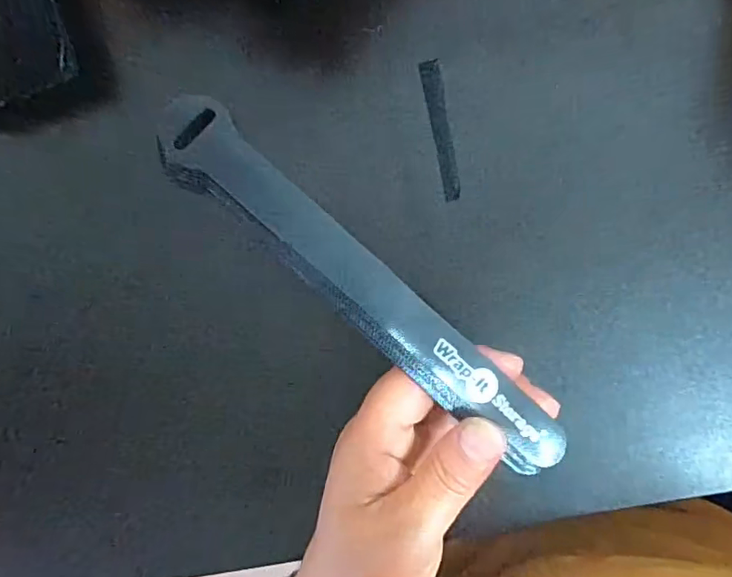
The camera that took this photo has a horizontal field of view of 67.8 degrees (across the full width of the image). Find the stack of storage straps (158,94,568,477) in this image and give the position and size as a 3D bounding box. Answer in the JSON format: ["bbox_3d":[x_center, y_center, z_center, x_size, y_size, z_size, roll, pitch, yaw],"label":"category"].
[{"bbox_3d":[0.000,0.001,0.216,0.199,0.012,0.027,42,92,-4],"label":"stack of storage straps"}]

